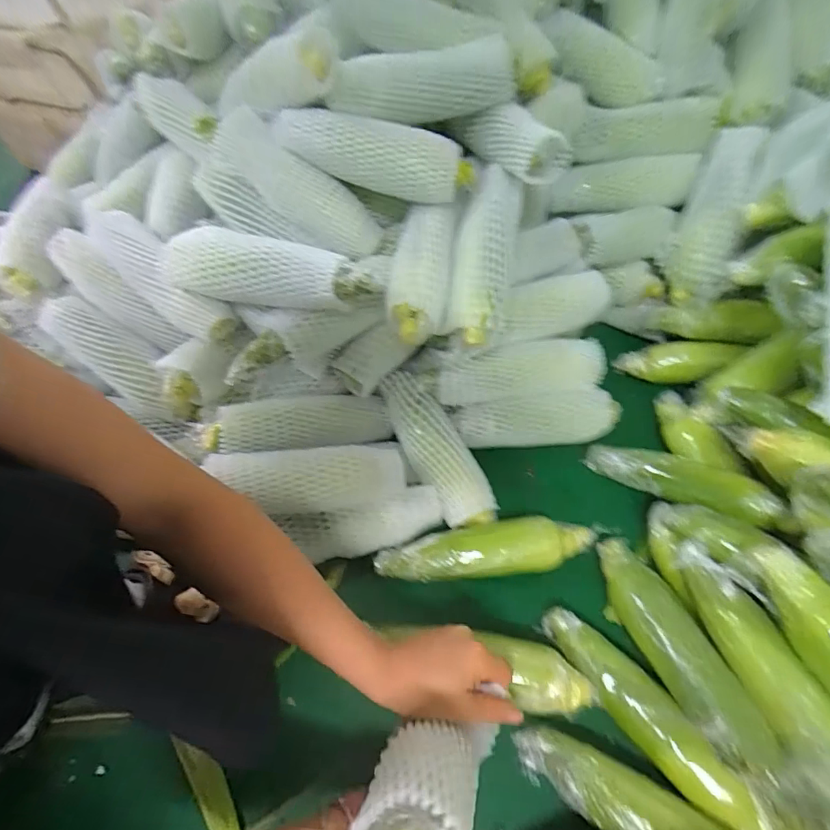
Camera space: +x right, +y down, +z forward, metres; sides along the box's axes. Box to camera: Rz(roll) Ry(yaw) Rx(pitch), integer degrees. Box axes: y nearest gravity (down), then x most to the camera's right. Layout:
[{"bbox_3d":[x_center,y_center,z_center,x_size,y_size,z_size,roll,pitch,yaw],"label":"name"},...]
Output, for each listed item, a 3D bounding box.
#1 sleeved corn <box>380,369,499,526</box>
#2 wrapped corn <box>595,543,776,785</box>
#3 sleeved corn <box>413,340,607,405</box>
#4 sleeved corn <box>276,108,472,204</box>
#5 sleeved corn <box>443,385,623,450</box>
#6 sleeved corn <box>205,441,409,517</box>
[{"bbox_3d":[0.025,0.040,0.562,0.067,0.047,0.203,-29,78,-16],"label":"sleeved corn"},{"bbox_3d":[0.243,0.214,0.445,0.048,0.045,0.219,-14,39,-9],"label":"wrapped corn"},{"bbox_3d":[0.135,-0.056,0.580,0.225,0.052,0.059,-7,60,-5],"label":"sleeved corn"},{"bbox_3d":[-0.047,-0.295,0.526,0.227,0.060,0.057,14,61,7],"label":"sleeved corn"},{"bbox_3d":[0.162,0.011,0.599,0.213,0.049,0.059,-8,60,-5],"label":"sleeved corn"},{"bbox_3d":[-0.110,0.068,0.501,0.201,0.054,0.070,3,59,-18],"label":"sleeved corn"}]

